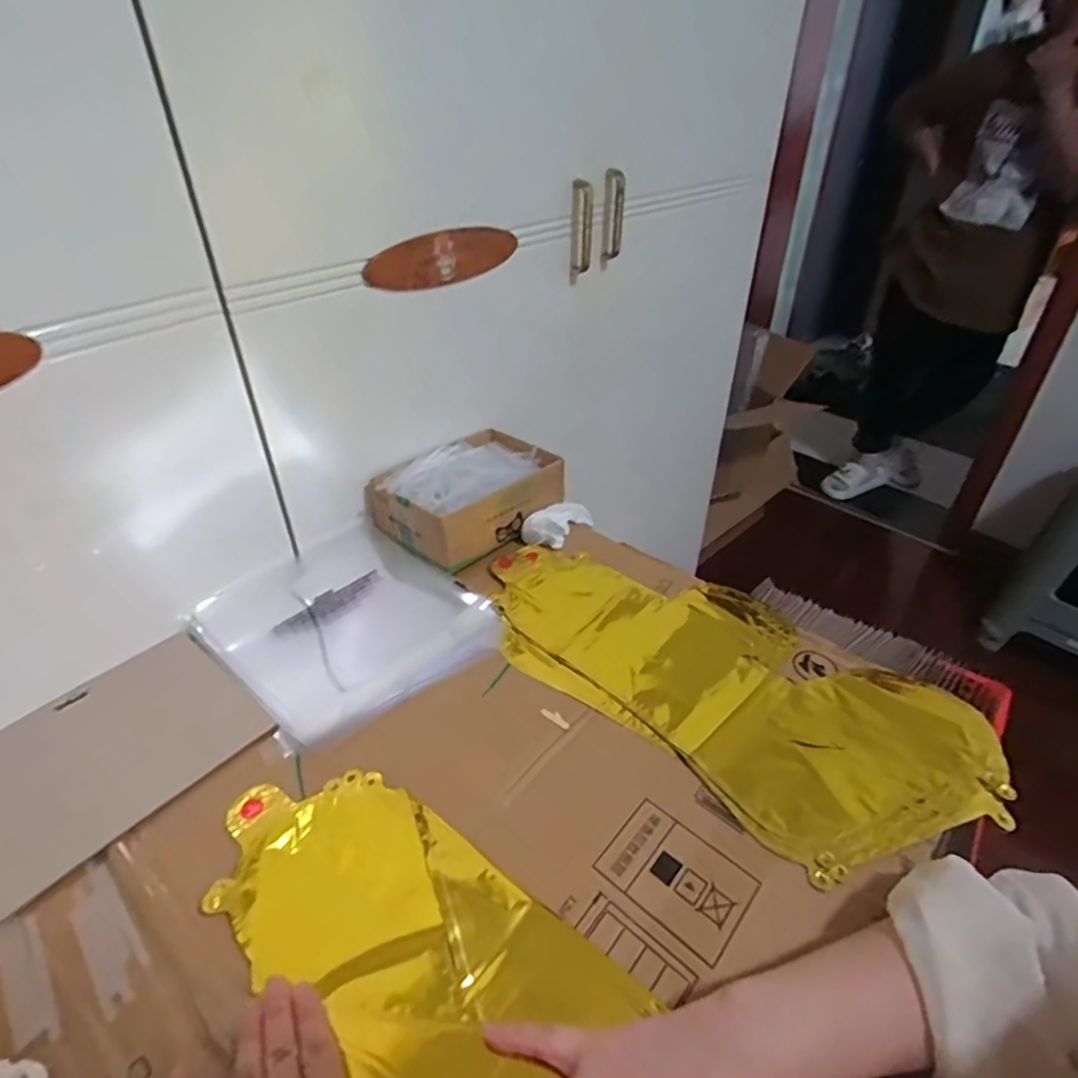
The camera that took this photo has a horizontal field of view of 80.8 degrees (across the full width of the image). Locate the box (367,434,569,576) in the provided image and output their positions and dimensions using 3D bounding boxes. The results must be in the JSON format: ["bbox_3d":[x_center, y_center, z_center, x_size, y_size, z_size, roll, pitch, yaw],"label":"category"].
[{"bbox_3d":[-0.074,-0.055,0.709,0.136,0.079,0.190,28,45,33],"label":"box"}]

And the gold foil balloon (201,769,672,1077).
[{"bbox_3d":[-0.028,0.273,0.354,0.433,0.015,0.137,26,44,28],"label":"gold foil balloon"}]

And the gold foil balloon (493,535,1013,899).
[{"bbox_3d":[0.147,0.115,0.559,0.429,0.032,0.213,28,45,33],"label":"gold foil balloon"}]

